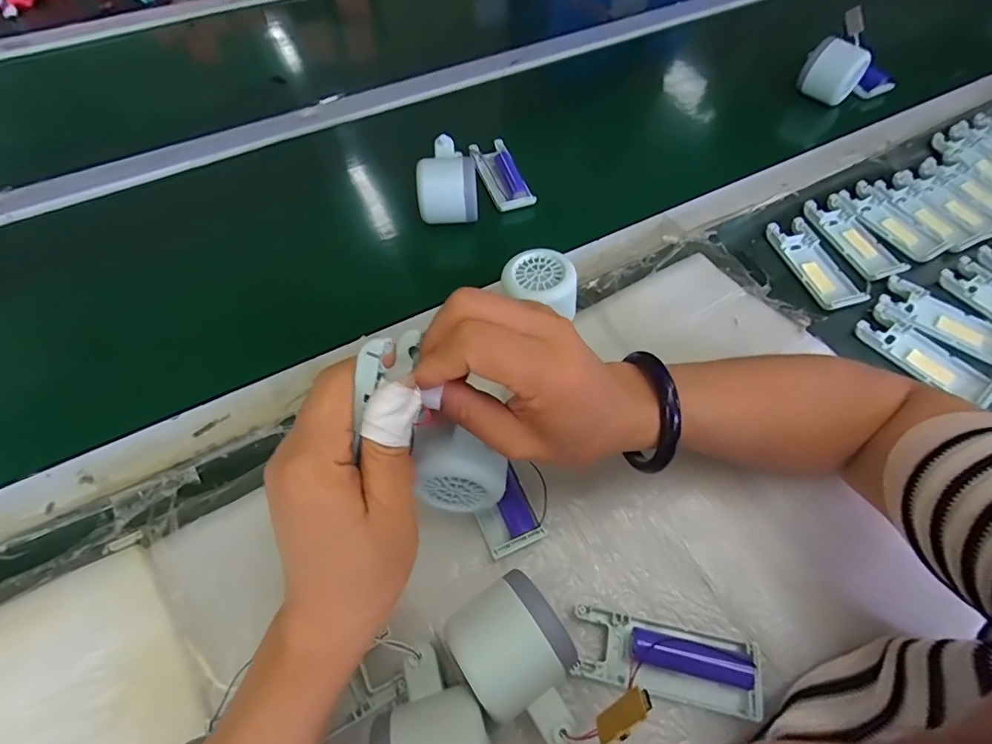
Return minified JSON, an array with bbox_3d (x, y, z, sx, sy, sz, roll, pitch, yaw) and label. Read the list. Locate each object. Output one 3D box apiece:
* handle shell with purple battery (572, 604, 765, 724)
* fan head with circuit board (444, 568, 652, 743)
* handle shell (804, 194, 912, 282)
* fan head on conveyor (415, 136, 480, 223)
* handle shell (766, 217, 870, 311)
[{"bbox_3d":[0.098,0.167,0.278,0.103,0.018,0.038,10,59,5],"label":"handle shell with purple battery"},{"bbox_3d":[0.020,0.159,0.257,0.057,0.061,0.093,-38,66,-21],"label":"fan head with circuit board"},{"bbox_3d":[0.350,-0.130,0.467,0.048,0.013,0.103,-17,60,-11],"label":"handle shell"},{"bbox_3d":[-0.047,-0.182,0.464,0.054,0.054,0.071,-4,59,-4],"label":"fan head on conveyor"},{"bbox_3d":[0.301,-0.103,0.451,0.046,0.009,0.104,-13,60,-9],"label":"handle shell"}]

